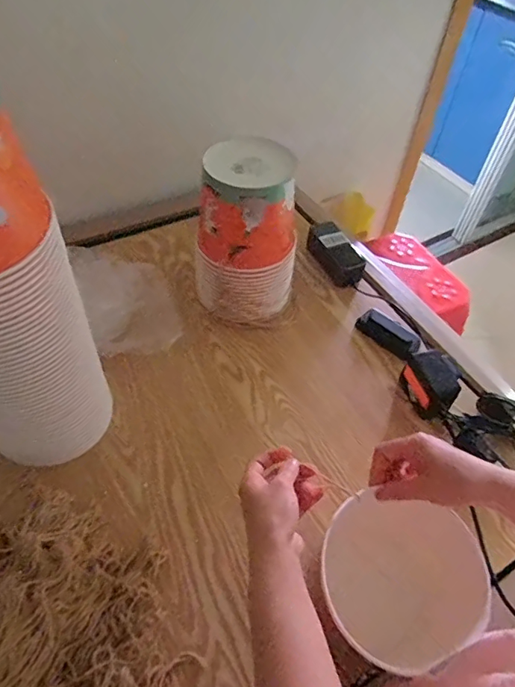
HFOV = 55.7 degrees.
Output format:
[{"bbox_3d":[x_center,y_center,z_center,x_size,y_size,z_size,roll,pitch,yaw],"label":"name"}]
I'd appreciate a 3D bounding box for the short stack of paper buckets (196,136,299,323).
[{"bbox_3d":[-0.019,-0.164,0.766,0.152,0.256,0.132,-1,51,-6],"label":"short stack of paper buckets"}]

